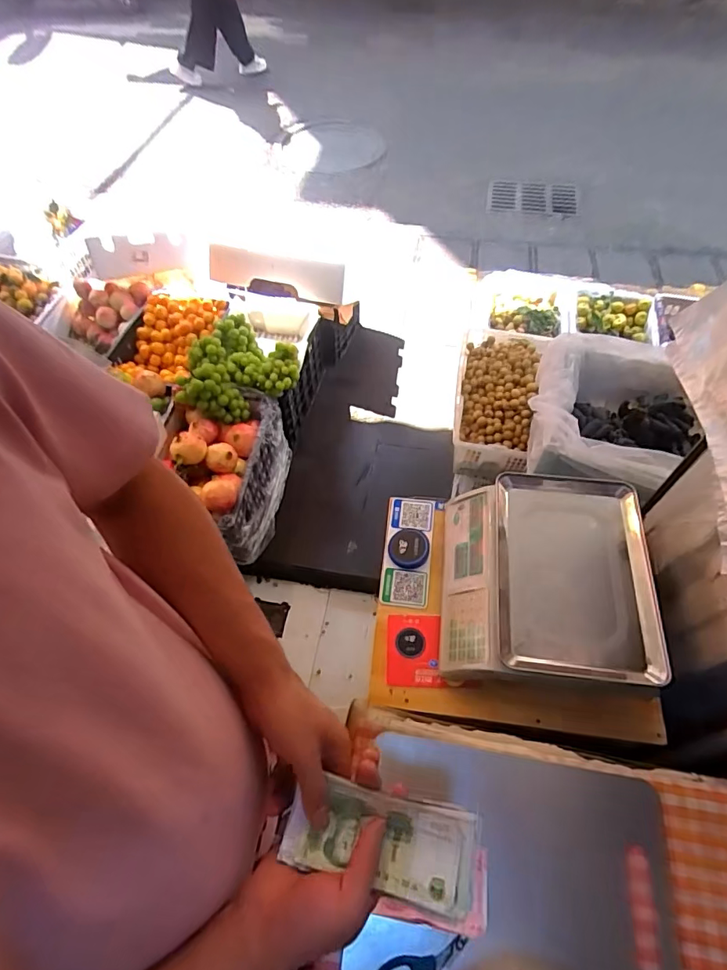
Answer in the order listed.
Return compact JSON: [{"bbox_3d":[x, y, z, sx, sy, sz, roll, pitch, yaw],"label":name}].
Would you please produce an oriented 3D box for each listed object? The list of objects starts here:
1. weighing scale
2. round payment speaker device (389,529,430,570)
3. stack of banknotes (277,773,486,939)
[{"bbox_3d":[0.301,0.155,0.815,0.318,0.105,0.346,5,57,6],"label":"weighing scale"},{"bbox_3d":[0.088,0.122,0.932,0.077,0.019,0.082,-1,57,2],"label":"round payment speaker device"},{"bbox_3d":[0.017,0.288,0.384,0.162,0.018,0.077,11,58,11],"label":"stack of banknotes"}]

